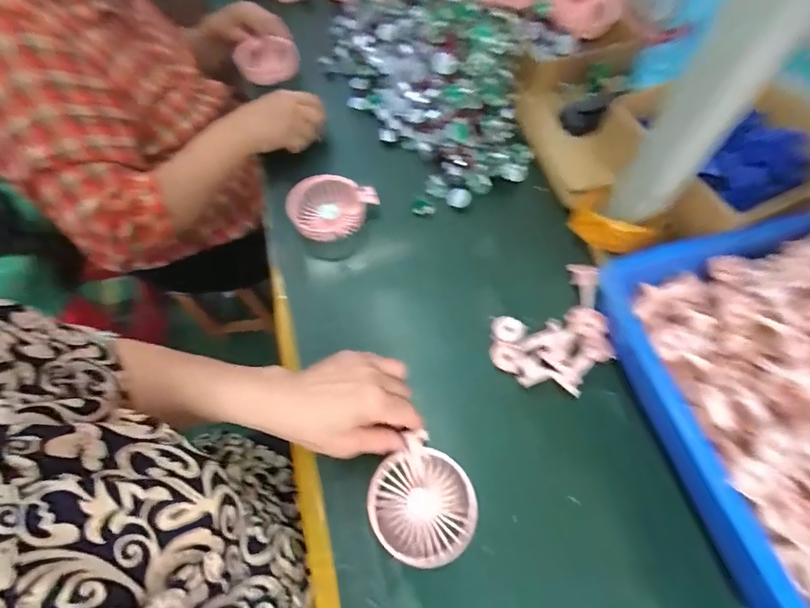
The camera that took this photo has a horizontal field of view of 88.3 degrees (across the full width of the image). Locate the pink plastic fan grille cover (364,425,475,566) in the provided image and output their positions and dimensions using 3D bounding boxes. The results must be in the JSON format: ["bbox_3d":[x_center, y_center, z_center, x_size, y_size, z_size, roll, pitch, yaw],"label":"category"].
[{"bbox_3d":[0.017,0.178,0.376,0.092,0.034,0.092,30,71,16],"label":"pink plastic fan grille cover"}]

